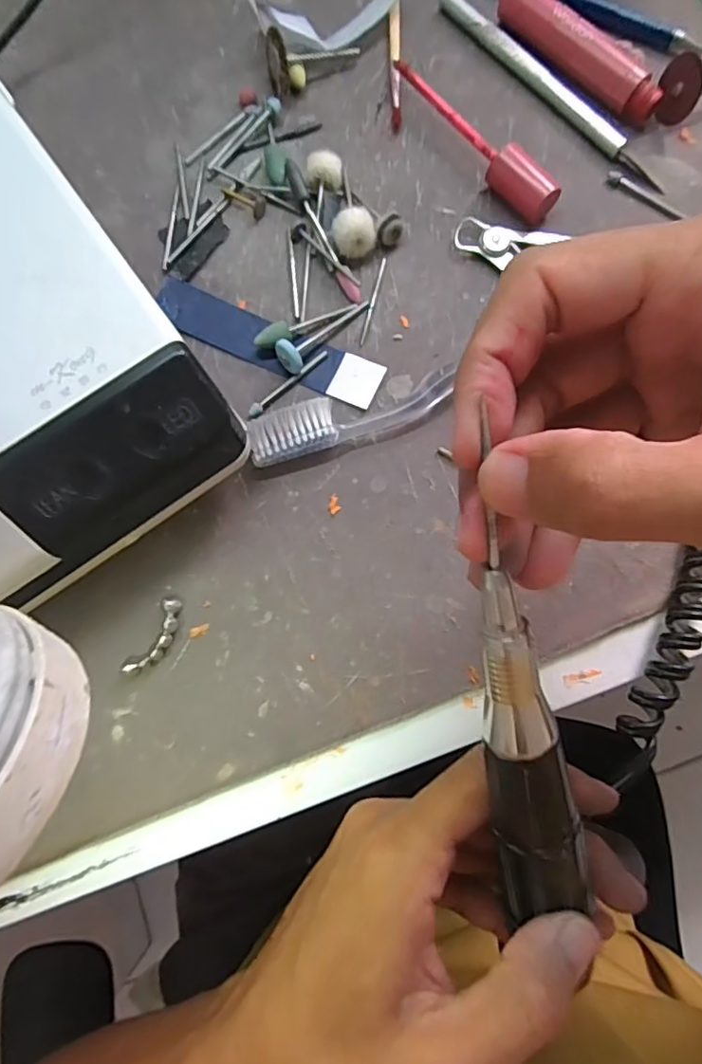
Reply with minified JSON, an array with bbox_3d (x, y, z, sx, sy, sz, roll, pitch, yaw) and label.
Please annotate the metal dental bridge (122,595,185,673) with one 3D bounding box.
[{"bbox_3d":[-0.075,0.041,0.219,0.010,0.008,0.032,30,81,6],"label":"metal dental bridge"}]

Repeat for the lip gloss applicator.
[{"bbox_3d":[0.054,-0.173,0.252,0.016,0.018,0.098,-38,82,-6],"label":"lip gloss applicator"}]

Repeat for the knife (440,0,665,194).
[{"bbox_3d":[0.091,-0.205,0.262,0.009,0.009,0.134,-42,82,-7],"label":"knife"}]

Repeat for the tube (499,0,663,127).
[{"bbox_3d":[0.104,-0.218,0.260,0.015,0.018,0.087,-44,82,-7],"label":"tube"}]

